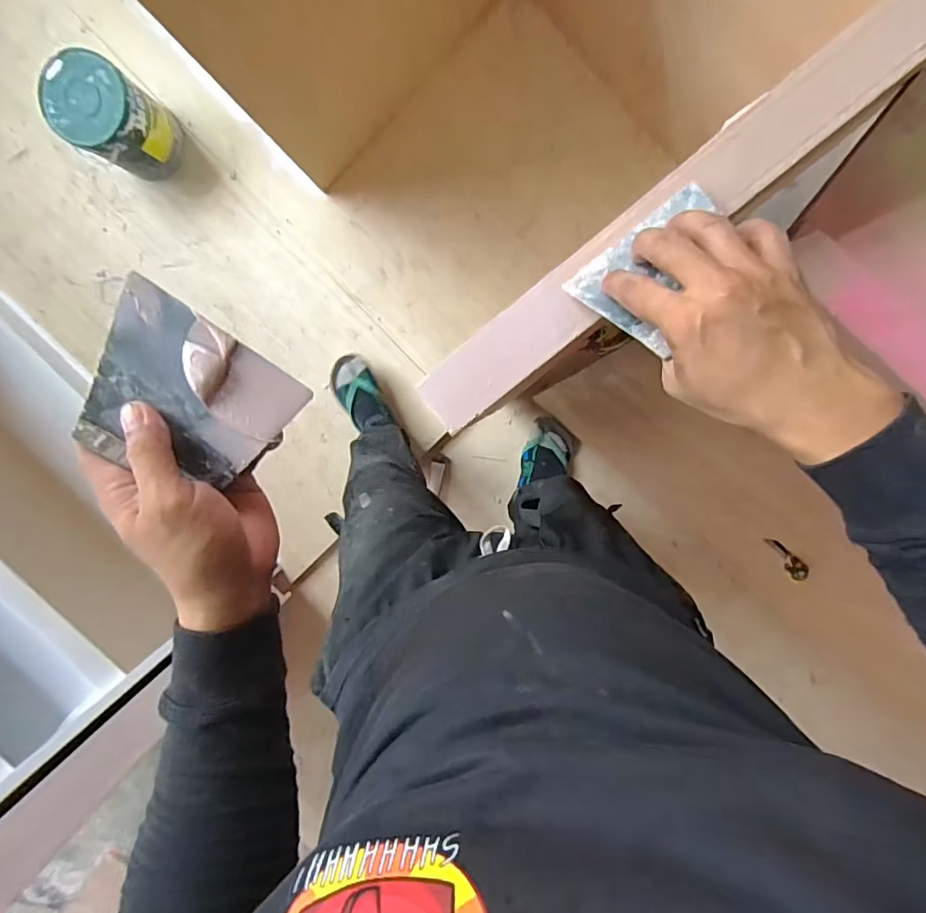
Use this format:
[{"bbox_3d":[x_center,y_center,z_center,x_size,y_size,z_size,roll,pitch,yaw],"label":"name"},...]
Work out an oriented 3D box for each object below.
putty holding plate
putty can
[{"bbox_3d":[-0.159,-0.030,0.303,0.105,0.007,0.094,36,97,-17],"label":"putty holding plate"},{"bbox_3d":[-0.695,-0.673,1.051,0.161,0.182,0.157,1,99,3],"label":"putty can"}]

